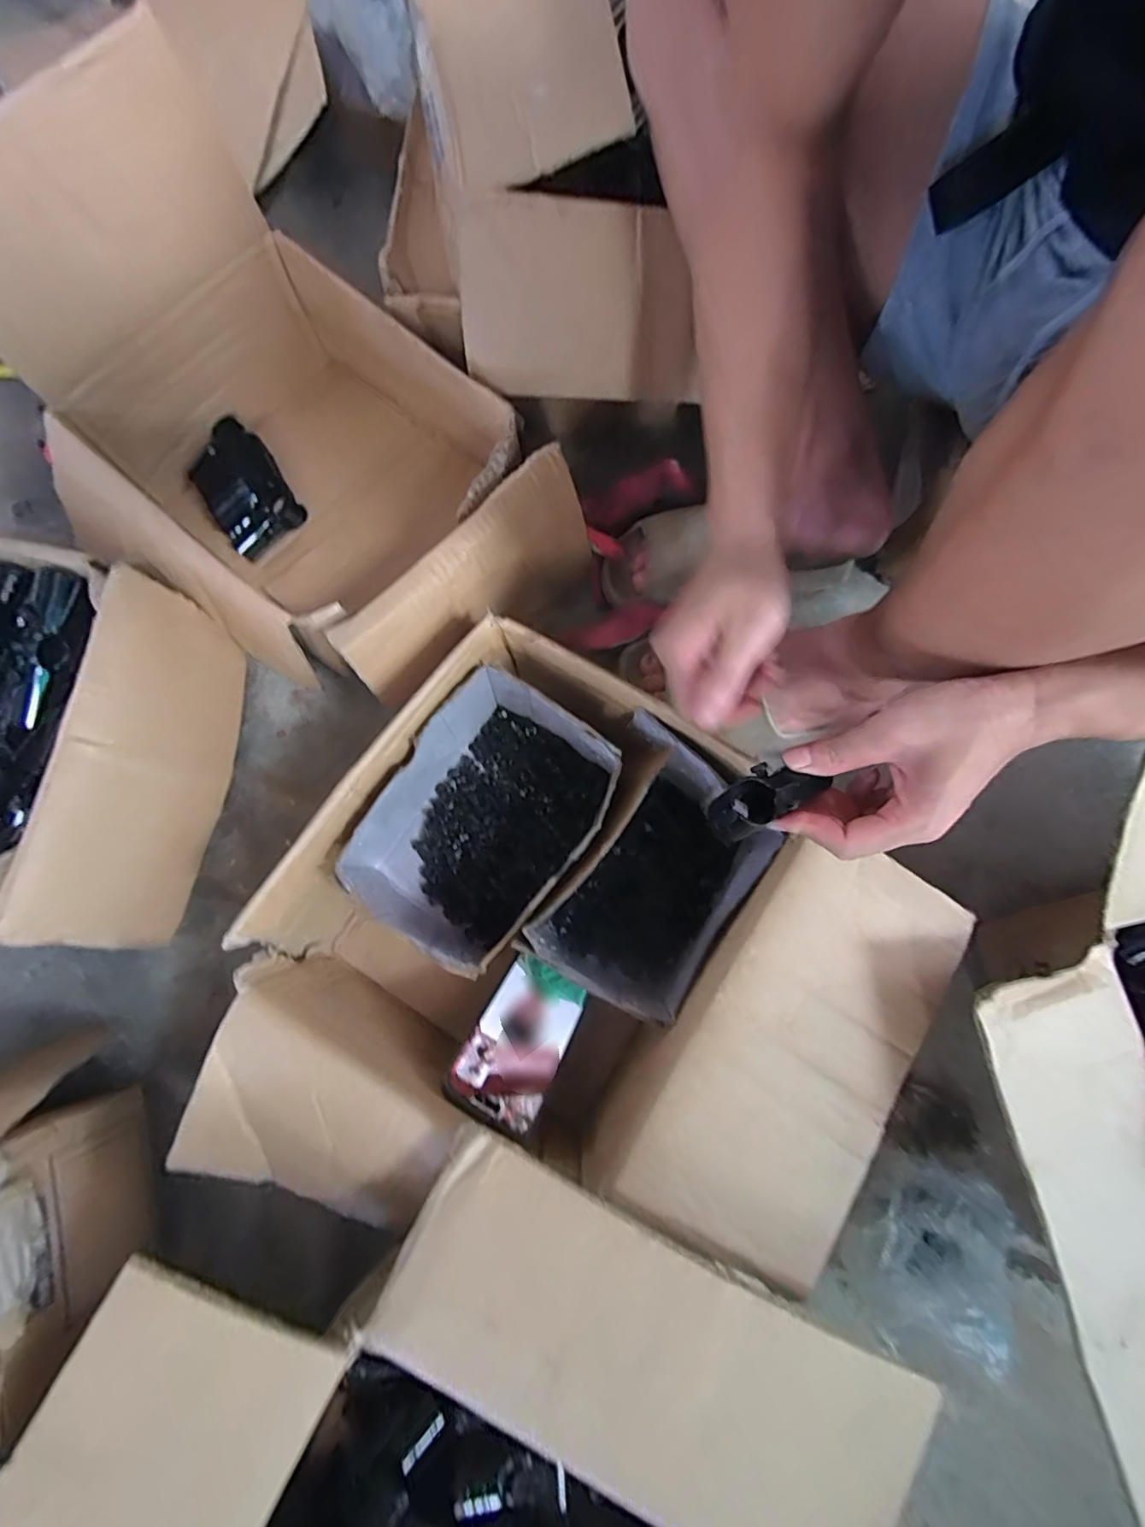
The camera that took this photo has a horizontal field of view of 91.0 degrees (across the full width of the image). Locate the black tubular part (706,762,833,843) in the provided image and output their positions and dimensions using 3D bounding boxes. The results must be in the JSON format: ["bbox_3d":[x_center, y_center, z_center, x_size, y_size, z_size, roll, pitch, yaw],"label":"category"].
[{"bbox_3d":[0.118,0.021,0.344,0.070,0.032,0.026,-21,77,-1],"label":"black tubular part"}]

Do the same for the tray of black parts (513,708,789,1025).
[{"bbox_3d":[0.061,0.091,0.463,0.134,0.103,0.196,32,78,8],"label":"tray of black parts"}]

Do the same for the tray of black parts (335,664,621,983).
[{"bbox_3d":[-0.074,0.054,0.477,0.160,0.097,0.222,32,78,8],"label":"tray of black parts"}]

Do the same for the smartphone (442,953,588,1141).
[{"bbox_3d":[-0.040,0.208,0.430,0.068,0.006,0.124,27,39,9],"label":"smartphone"}]

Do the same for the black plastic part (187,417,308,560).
[{"bbox_3d":[-0.353,-0.297,0.604,0.081,0.032,0.138,-32,78,-7],"label":"black plastic part"}]

